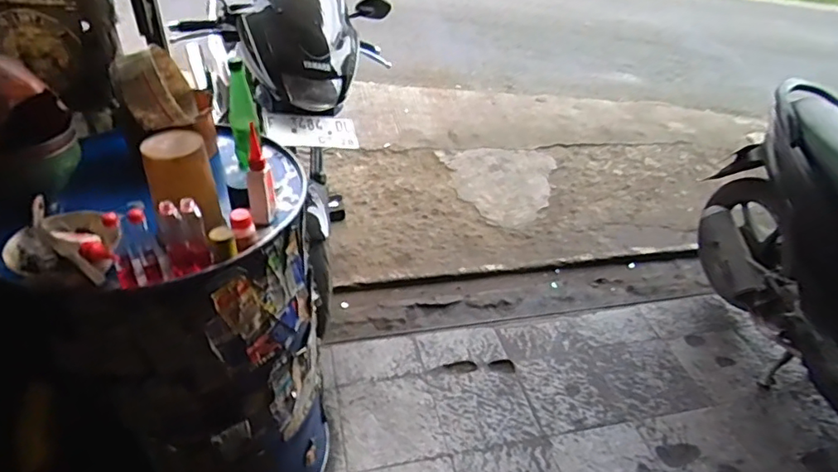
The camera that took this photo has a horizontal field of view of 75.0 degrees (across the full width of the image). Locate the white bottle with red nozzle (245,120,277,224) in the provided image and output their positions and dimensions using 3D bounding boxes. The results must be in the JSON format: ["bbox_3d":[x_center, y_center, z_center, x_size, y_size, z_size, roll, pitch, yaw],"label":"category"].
[{"bbox_3d":[-0.287,-0.104,0.983,0.046,0.171,0.048,-8,40,-15],"label":"white bottle with red nozzle"}]

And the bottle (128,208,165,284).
[{"bbox_3d":[-0.423,0.014,0.842,0.029,0.135,0.032,-17,43,-26],"label":"bottle"}]

